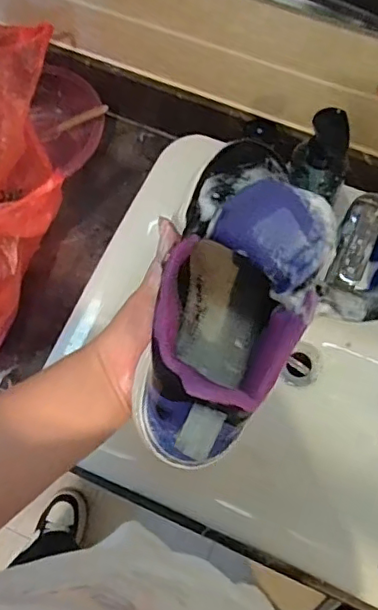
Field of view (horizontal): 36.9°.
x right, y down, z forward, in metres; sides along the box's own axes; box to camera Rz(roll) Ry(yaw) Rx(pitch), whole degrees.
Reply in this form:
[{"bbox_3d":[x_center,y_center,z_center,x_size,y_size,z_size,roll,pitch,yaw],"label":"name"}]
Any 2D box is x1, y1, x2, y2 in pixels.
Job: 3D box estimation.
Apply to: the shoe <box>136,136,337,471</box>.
[{"bbox_3d":[0.034,-0.014,0.380,0.093,0.098,0.235,14,72,6],"label":"shoe"}]

